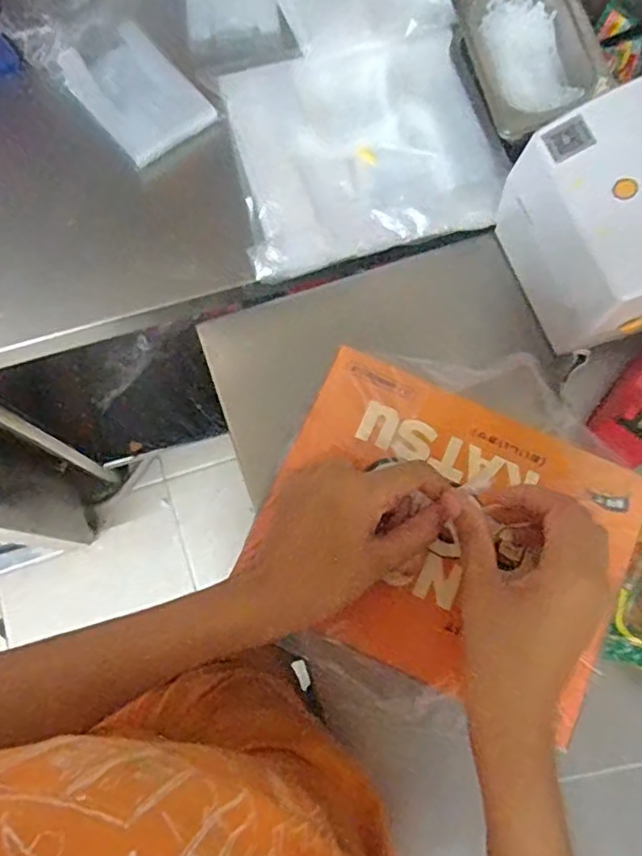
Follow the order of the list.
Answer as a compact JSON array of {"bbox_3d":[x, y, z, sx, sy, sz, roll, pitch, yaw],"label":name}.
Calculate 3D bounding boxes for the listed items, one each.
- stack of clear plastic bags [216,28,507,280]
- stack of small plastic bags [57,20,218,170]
[{"bbox_3d":[0.037,-0.297,0.651,0.252,0.028,0.243,-15,76,-5],"label":"stack of clear plastic bags"},{"bbox_3d":[-0.200,-0.362,0.675,0.107,0.020,0.154,-41,80,-10],"label":"stack of small plastic bags"}]

